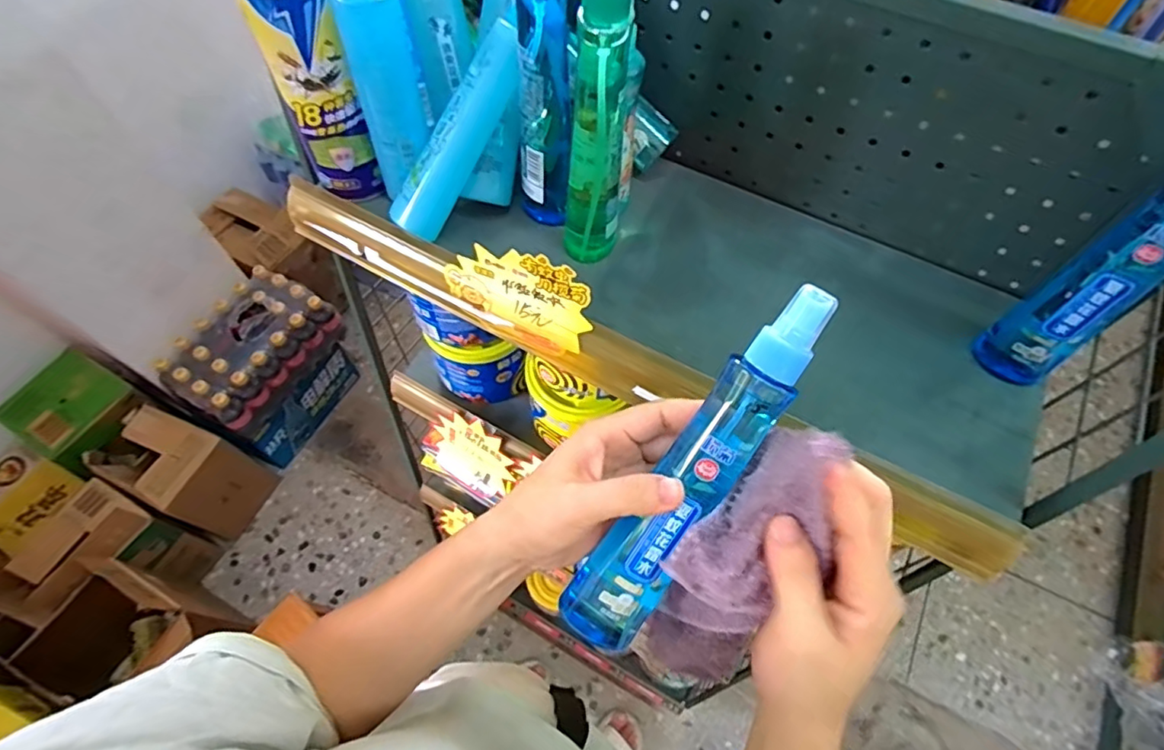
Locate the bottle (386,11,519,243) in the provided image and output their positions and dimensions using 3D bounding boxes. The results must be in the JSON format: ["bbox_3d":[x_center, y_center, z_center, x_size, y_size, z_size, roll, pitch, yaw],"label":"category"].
[{"bbox_3d":[-0.093,-0.180,0.445,0.031,0.037,0.164,42,110,19],"label":"bottle"}]

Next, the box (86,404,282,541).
[{"bbox_3d":[-0.945,0.236,1.409,0.238,0.327,0.184,21,64,11],"label":"box"}]

